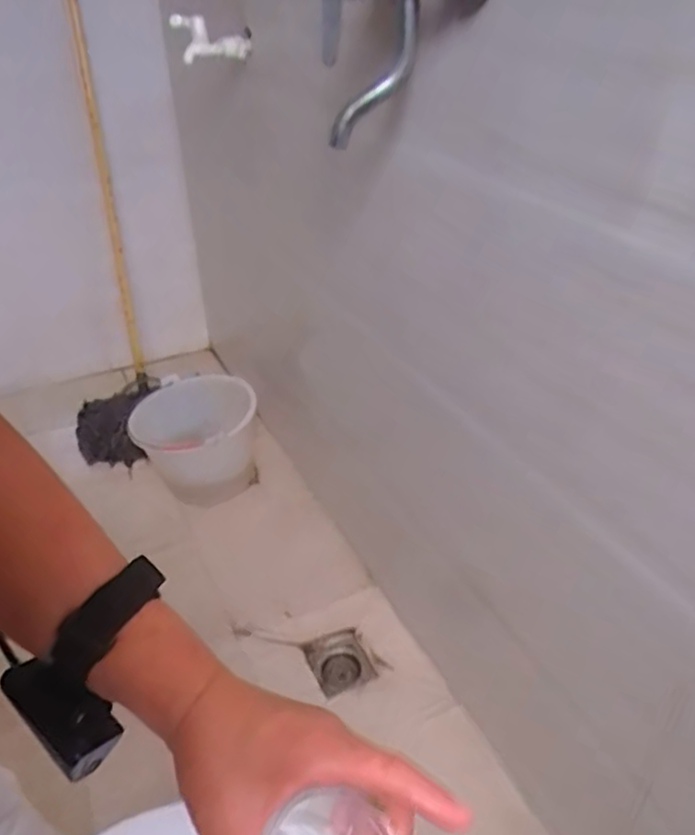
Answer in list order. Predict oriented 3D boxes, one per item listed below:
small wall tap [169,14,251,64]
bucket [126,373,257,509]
[{"bbox_3d":[-0.252,-0.676,1.198,0.156,0.071,0.074,15,35,-2],"label":"small wall tap"},{"bbox_3d":[-0.357,0.058,1.582,0.292,0.238,0.287,-3,35,-3],"label":"bucket"}]

